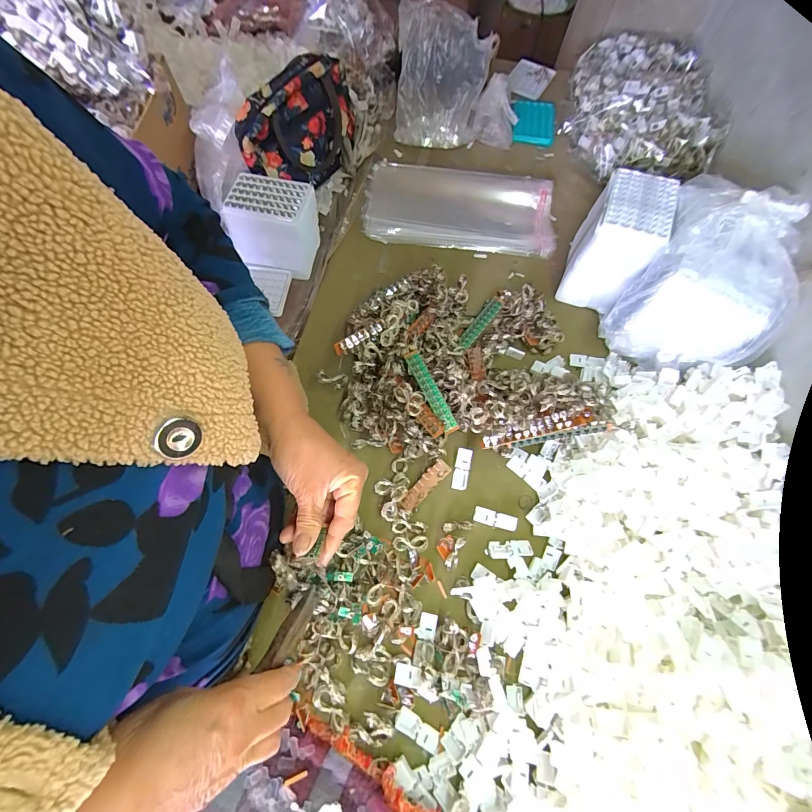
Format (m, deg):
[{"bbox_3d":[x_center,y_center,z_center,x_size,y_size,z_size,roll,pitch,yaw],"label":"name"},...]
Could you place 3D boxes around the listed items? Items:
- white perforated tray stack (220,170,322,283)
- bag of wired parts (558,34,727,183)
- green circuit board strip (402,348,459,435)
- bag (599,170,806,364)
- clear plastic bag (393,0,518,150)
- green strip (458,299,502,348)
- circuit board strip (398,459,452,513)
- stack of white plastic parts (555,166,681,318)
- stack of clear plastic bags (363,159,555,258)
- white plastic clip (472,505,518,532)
[{"bbox_3d":[-0.224,-0.307,0.632,0.138,0.109,0.104,7,68,0],"label":"white perforated tray stack"},{"bbox_3d":[0.460,-0.602,0.733,0.244,0.090,0.379,10,68,1],"label":"bag of wired parts"},{"bbox_3d":[0.036,-0.021,0.514,0.023,0.009,0.127,-27,83,-11],"label":"green circuit board strip"},{"bbox_3d":[0.416,-0.179,0.512,0.170,0.180,0.221,30,70,9],"label":"bag"},{"bbox_3d":[0.102,-0.631,0.694,0.236,0.161,0.153,7,68,0],"label":"clear plastic bag"},{"bbox_3d":[0.117,-0.131,0.584,0.021,0.010,0.104,37,71,12],"label":"green strip"},{"bbox_3d":[0.025,0.107,0.488,0.022,0.007,0.083,42,72,13],"label":"circuit board strip"},{"bbox_3d":[0.312,-0.244,0.559,0.091,0.149,0.134,23,69,7],"label":"stack of white plastic parts"},{"bbox_3d":[0.097,-0.365,0.670,0.339,0.031,0.166,8,68,0],"label":"stack of clear plastic bags"},{"bbox_3d":[0.118,0.149,0.481,0.056,0.007,0.020,15,68,7],"label":"white plastic clip"}]

